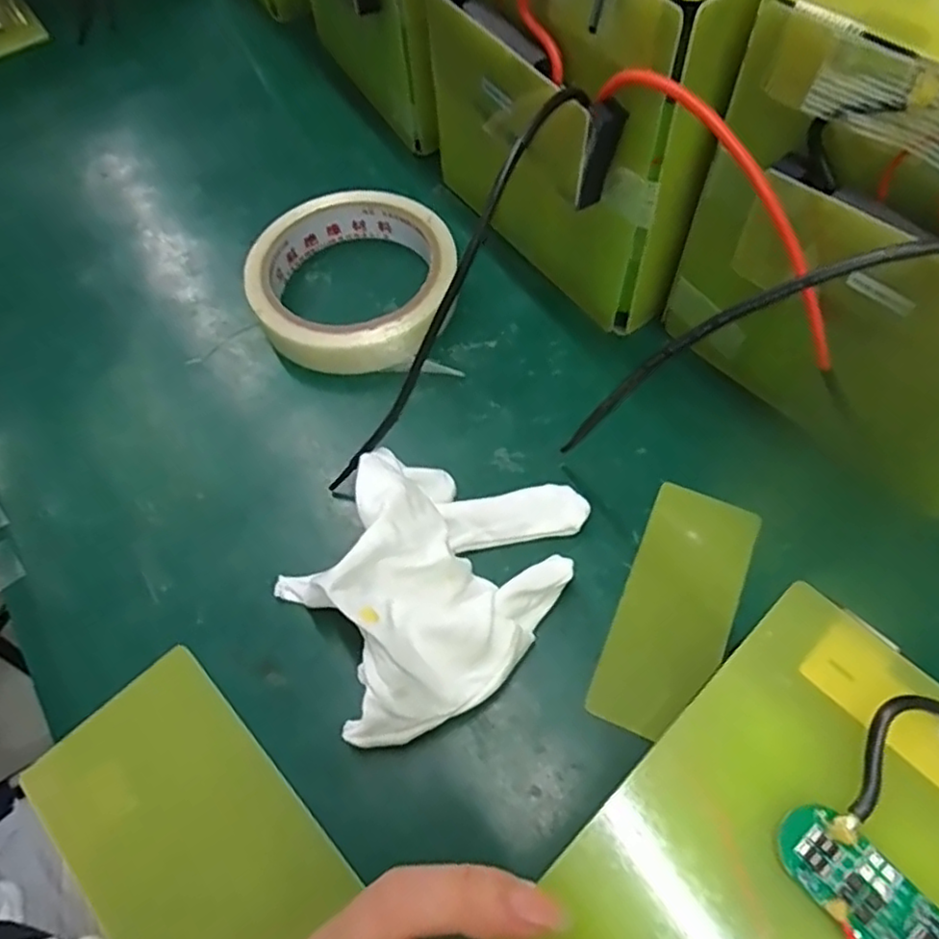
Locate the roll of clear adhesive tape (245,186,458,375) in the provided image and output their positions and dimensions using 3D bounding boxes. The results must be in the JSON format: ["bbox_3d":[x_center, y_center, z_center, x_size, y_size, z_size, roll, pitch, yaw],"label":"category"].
[{"bbox_3d":[-0.056,-0.091,0.323,0.095,0.029,0.097,-1,60,1],"label":"roll of clear adhesive tape"}]

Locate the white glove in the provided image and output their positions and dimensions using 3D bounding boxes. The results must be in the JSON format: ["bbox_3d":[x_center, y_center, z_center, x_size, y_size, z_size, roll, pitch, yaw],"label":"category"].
[{"bbox_3d":[-0.014,0.038,0.237,0.090,0.045,0.115,18,63,12],"label":"white glove"}]

